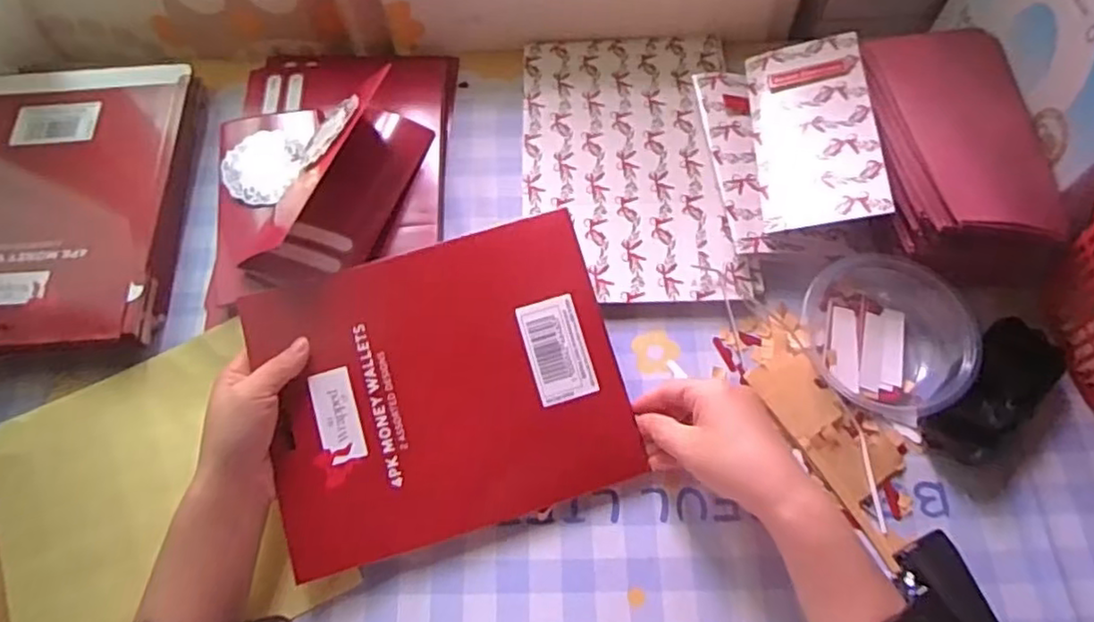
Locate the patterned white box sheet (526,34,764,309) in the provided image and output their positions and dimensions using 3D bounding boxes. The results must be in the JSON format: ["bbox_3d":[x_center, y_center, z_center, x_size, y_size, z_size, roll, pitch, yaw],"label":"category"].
[{"bbox_3d":[0.069,-0.129,0.554,0.173,0.012,0.264,-2,65,0],"label":"patterned white box sheet"}]

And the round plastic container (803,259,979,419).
[{"bbox_3d":[0.243,0.012,0.472,0.104,0.040,0.112,-1,65,1],"label":"round plastic container"}]

